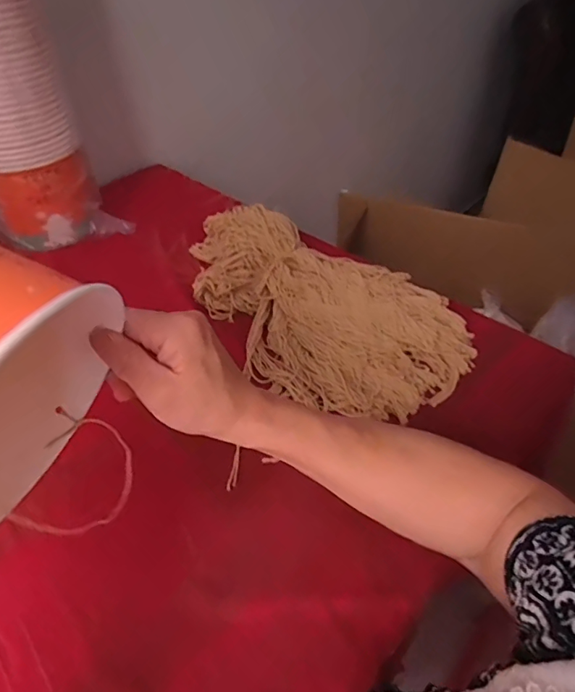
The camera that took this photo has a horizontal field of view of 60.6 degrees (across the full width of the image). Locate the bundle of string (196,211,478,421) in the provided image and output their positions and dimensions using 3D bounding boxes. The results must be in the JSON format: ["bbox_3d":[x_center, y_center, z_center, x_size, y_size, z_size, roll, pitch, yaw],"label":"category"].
[{"bbox_3d":[0.020,-0.071,0.607,0.224,0.064,0.405,-31,52,-27],"label":"bundle of string"}]

